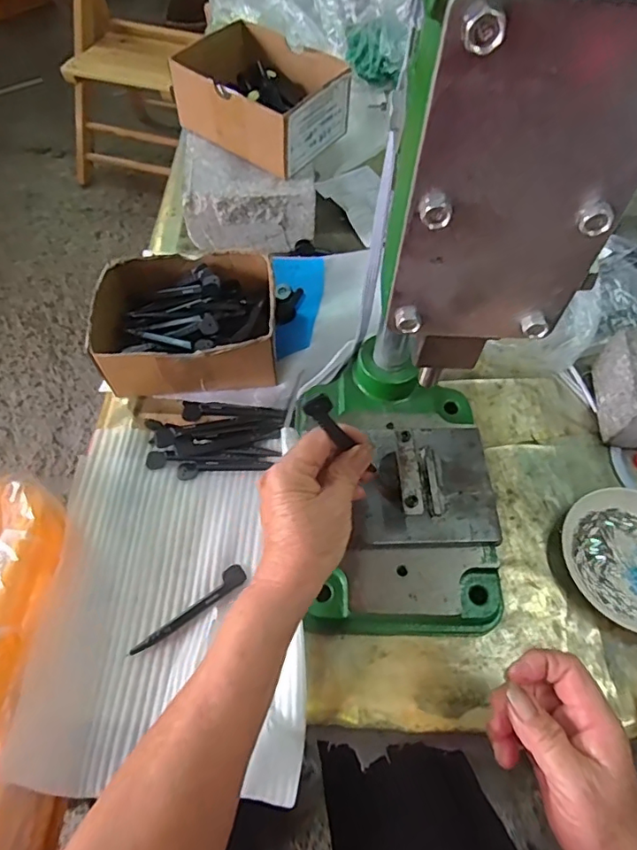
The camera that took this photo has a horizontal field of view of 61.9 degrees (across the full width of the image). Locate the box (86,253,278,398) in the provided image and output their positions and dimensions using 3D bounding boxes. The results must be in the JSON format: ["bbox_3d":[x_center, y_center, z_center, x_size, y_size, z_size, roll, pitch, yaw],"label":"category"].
[{"bbox_3d":[-0.125,-0.100,0.515,0.163,0.065,0.131,-3,60,-5],"label":"box"}]

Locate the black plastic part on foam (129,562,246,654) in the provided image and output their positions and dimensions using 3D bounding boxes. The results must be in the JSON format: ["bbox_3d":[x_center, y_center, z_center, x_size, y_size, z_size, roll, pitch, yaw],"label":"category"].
[{"bbox_3d":[-0.100,0.142,0.411,0.098,0.007,0.015,-33,66,-20],"label":"black plastic part on foam"}]

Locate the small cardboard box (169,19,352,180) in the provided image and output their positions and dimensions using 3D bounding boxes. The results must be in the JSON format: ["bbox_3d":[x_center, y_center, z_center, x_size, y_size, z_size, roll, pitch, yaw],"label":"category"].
[{"bbox_3d":[-0.066,-0.359,0.579,0.164,0.067,0.122,34,63,16],"label":"small cardboard box"}]

